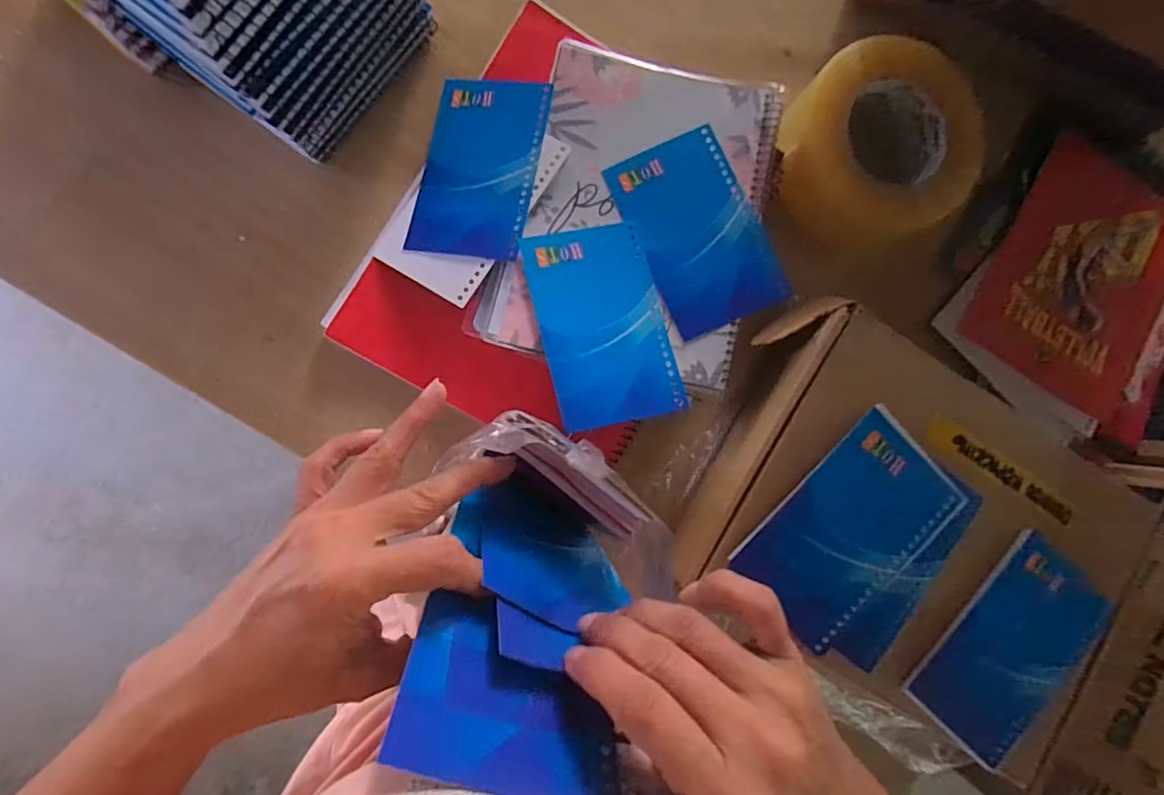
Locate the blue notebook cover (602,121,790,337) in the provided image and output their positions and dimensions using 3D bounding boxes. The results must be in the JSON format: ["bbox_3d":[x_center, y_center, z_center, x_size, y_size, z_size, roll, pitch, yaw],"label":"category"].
[{"bbox_3d":[0.077,-0.111,0.361,0.080,0.004,0.129,-24,83,-1],"label":"blue notebook cover"}]

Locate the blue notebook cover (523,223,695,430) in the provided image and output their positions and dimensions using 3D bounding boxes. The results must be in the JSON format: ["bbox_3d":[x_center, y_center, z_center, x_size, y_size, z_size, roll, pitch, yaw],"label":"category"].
[{"bbox_3d":[0.014,-0.048,0.345,0.080,0.004,0.130,-11,79,-13],"label":"blue notebook cover"}]

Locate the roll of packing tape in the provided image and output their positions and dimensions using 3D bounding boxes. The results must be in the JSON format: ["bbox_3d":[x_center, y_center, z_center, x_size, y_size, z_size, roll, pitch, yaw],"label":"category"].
[{"bbox_3d":[0.214,-0.182,0.395,0.131,0.056,0.122,0,90,-8],"label":"roll of packing tape"}]

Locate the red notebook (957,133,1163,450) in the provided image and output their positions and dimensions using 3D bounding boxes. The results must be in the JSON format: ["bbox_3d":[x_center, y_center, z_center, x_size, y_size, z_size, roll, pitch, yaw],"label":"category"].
[{"bbox_3d":[0.422,-0.093,0.442,0.173,0.011,0.204,32,84,-4],"label":"red notebook"}]

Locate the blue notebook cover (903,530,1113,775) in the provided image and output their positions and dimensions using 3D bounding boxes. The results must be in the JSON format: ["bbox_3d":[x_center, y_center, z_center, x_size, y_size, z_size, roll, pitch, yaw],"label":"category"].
[{"bbox_3d":[0.276,0.162,0.344,0.086,0.009,0.133,42,85,-5],"label":"blue notebook cover"}]

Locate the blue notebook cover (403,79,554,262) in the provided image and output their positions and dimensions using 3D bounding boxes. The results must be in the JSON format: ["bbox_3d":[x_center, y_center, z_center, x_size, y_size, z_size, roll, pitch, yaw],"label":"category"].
[{"bbox_3d":[-0.070,-0.157,0.369,0.079,0.004,0.129,9,82,11],"label":"blue notebook cover"}]

